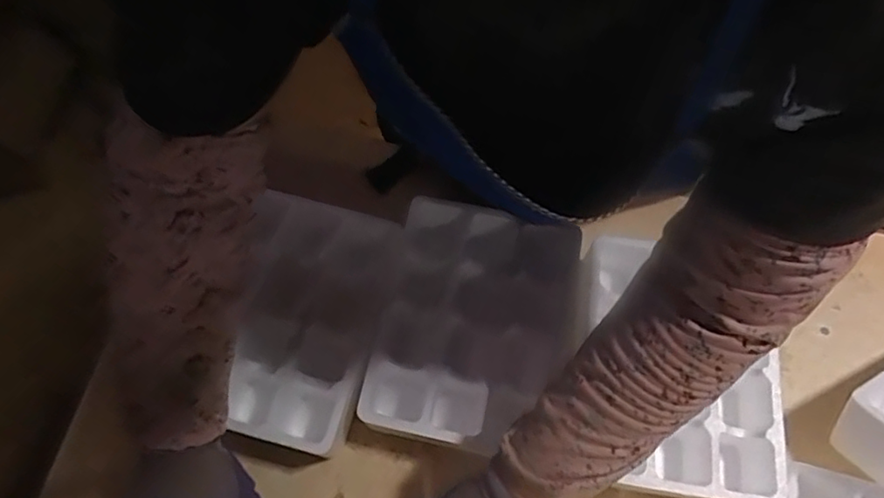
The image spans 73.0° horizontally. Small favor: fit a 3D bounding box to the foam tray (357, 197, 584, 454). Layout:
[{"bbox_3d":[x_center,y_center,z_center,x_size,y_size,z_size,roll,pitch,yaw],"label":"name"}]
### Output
[{"bbox_3d":[0.034,0.068,0.597,0.186,0.034,0.239,12,67,4],"label":"foam tray"}]

